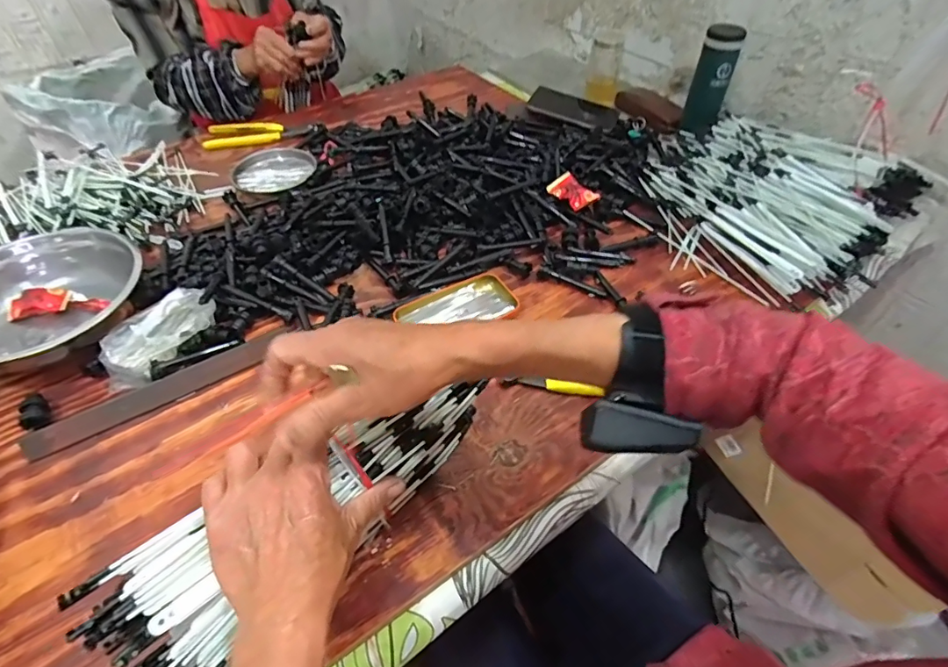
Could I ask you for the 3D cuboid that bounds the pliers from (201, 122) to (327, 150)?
[{"bbox_3d":[-0.386,-0.374,0.912,0.220,0.023,0.083,-3,49,-3],"label":"pliers"}]

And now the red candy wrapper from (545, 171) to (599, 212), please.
[{"bbox_3d":[0.146,-0.213,0.727,0.040,0.018,0.072,-30,55,-24],"label":"red candy wrapper"}]

